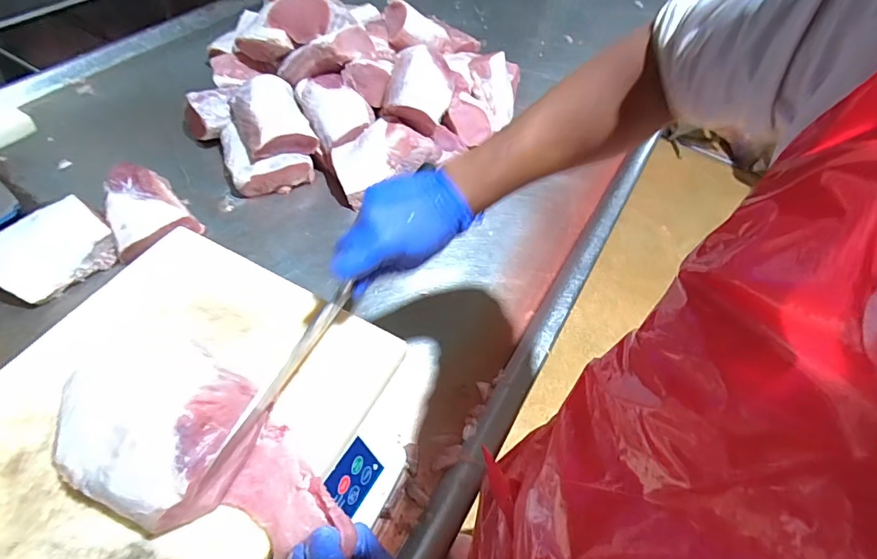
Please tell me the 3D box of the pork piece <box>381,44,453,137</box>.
[{"bbox_3d":[-0.036,-0.356,0.876,0.117,0.103,0.177,9,51,1],"label":"pork piece"}]

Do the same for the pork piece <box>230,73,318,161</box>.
[{"bbox_3d":[-0.302,-0.294,0.835,0.117,0.068,0.174,-21,56,-21],"label":"pork piece"}]

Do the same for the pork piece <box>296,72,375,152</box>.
[{"bbox_3d":[-0.196,-0.323,0.868,0.115,0.063,0.161,-29,60,-26],"label":"pork piece"}]

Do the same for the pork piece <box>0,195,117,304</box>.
[{"bbox_3d":[-0.560,-0.039,0.679,0.113,0.068,0.152,32,55,18],"label":"pork piece"}]

